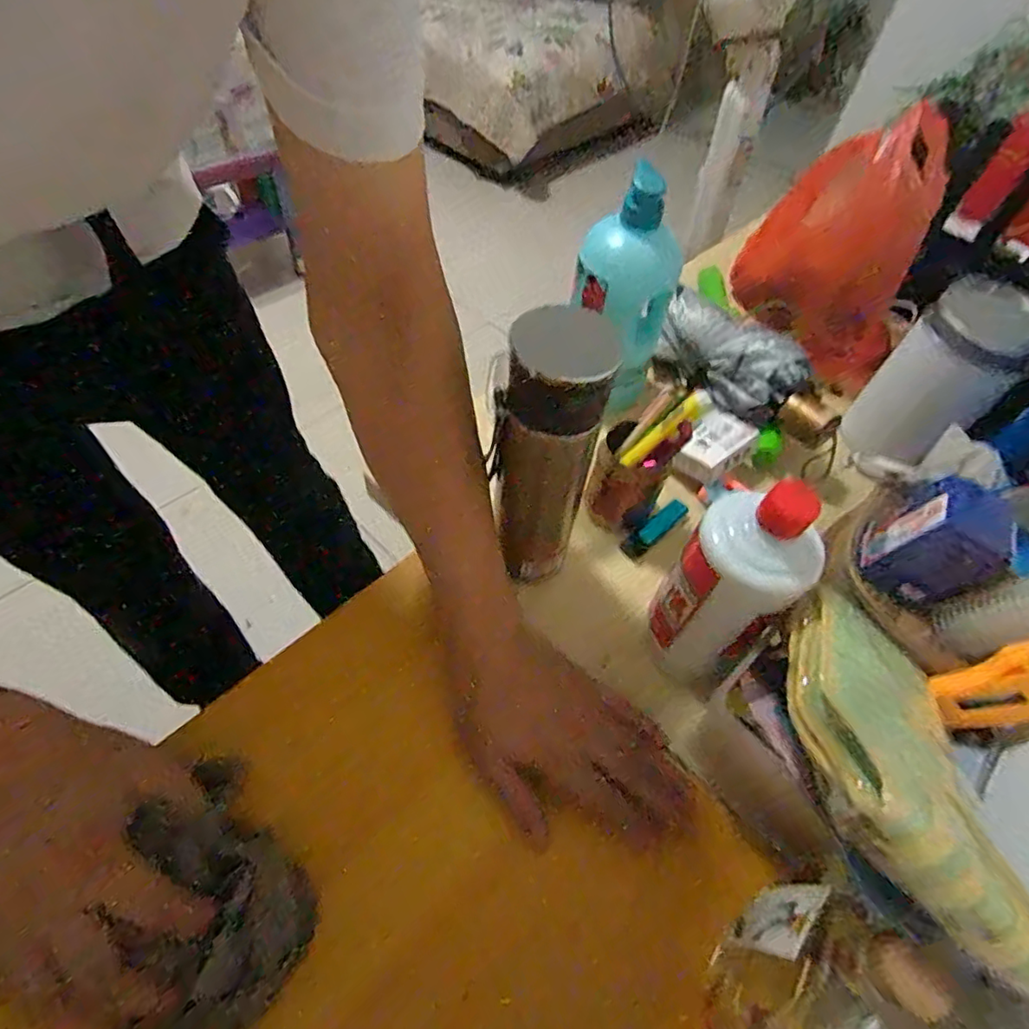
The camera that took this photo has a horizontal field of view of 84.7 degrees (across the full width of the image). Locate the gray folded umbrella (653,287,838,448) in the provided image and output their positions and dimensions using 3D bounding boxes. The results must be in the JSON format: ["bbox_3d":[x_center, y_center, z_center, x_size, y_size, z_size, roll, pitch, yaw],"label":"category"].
[{"bbox_3d":[0.235,-0.154,0.591,0.083,0.079,0.226,-26,61,-21],"label":"gray folded umbrella"}]

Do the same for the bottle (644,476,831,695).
[{"bbox_3d":[0.146,0.054,0.396,0.073,0.185,0.065,36,60,18],"label":"bottle"}]

